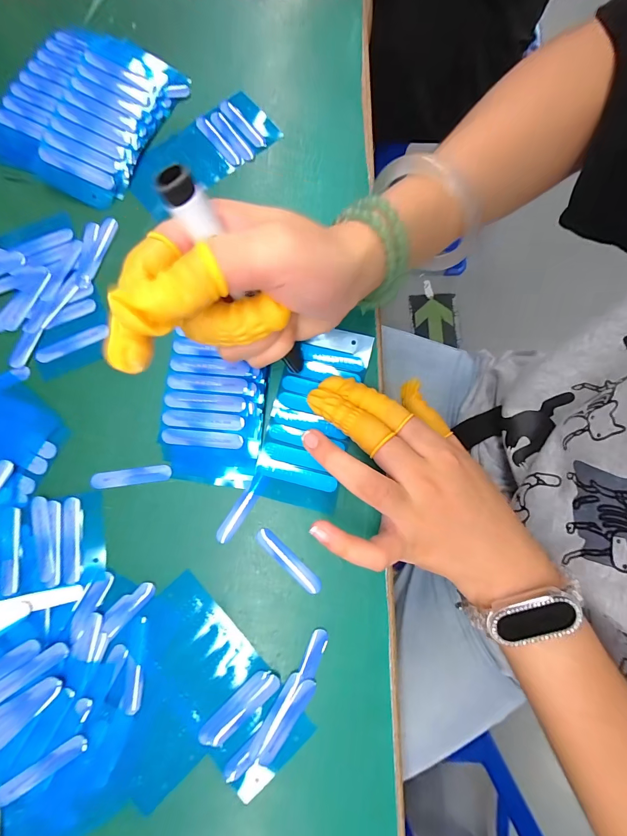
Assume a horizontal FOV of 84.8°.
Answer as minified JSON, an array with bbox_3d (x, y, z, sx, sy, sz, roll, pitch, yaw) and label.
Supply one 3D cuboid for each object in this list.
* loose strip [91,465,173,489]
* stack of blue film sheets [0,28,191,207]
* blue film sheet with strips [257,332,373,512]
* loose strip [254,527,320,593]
[{"bbox_3d":[-0.118,0.038,0.222,0.050,0.004,0.010,-7,80,-3],"label":"loose strip"},{"bbox_3d":[-0.175,-0.234,0.259,0.107,0.020,0.127,25,80,3],"label":"stack of blue film sheets"},{"bbox_3d":[0.001,-0.003,0.228,0.055,0.011,0.118,17,81,2],"label":"blue film sheet with strips"},{"bbox_3d":[-0.015,0.089,0.214,0.051,0.004,0.011,41,82,6],"label":"loose strip"}]

